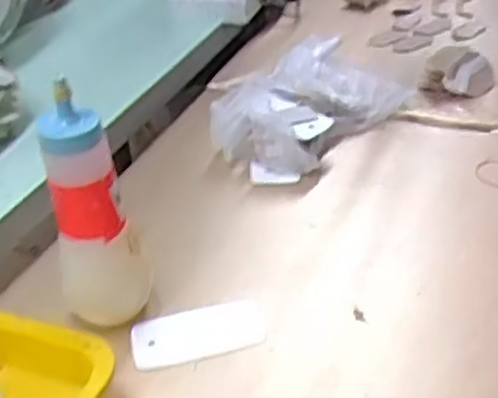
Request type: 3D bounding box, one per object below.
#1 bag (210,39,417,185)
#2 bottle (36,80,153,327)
[{"bbox_3d":[0.066,-0.111,0.822,0.135,0.074,0.229,24,43,33],"label":"bag"},{"bbox_3d":[-0.121,0.011,0.557,0.064,0.185,0.054,-11,36,-12],"label":"bottle"}]

